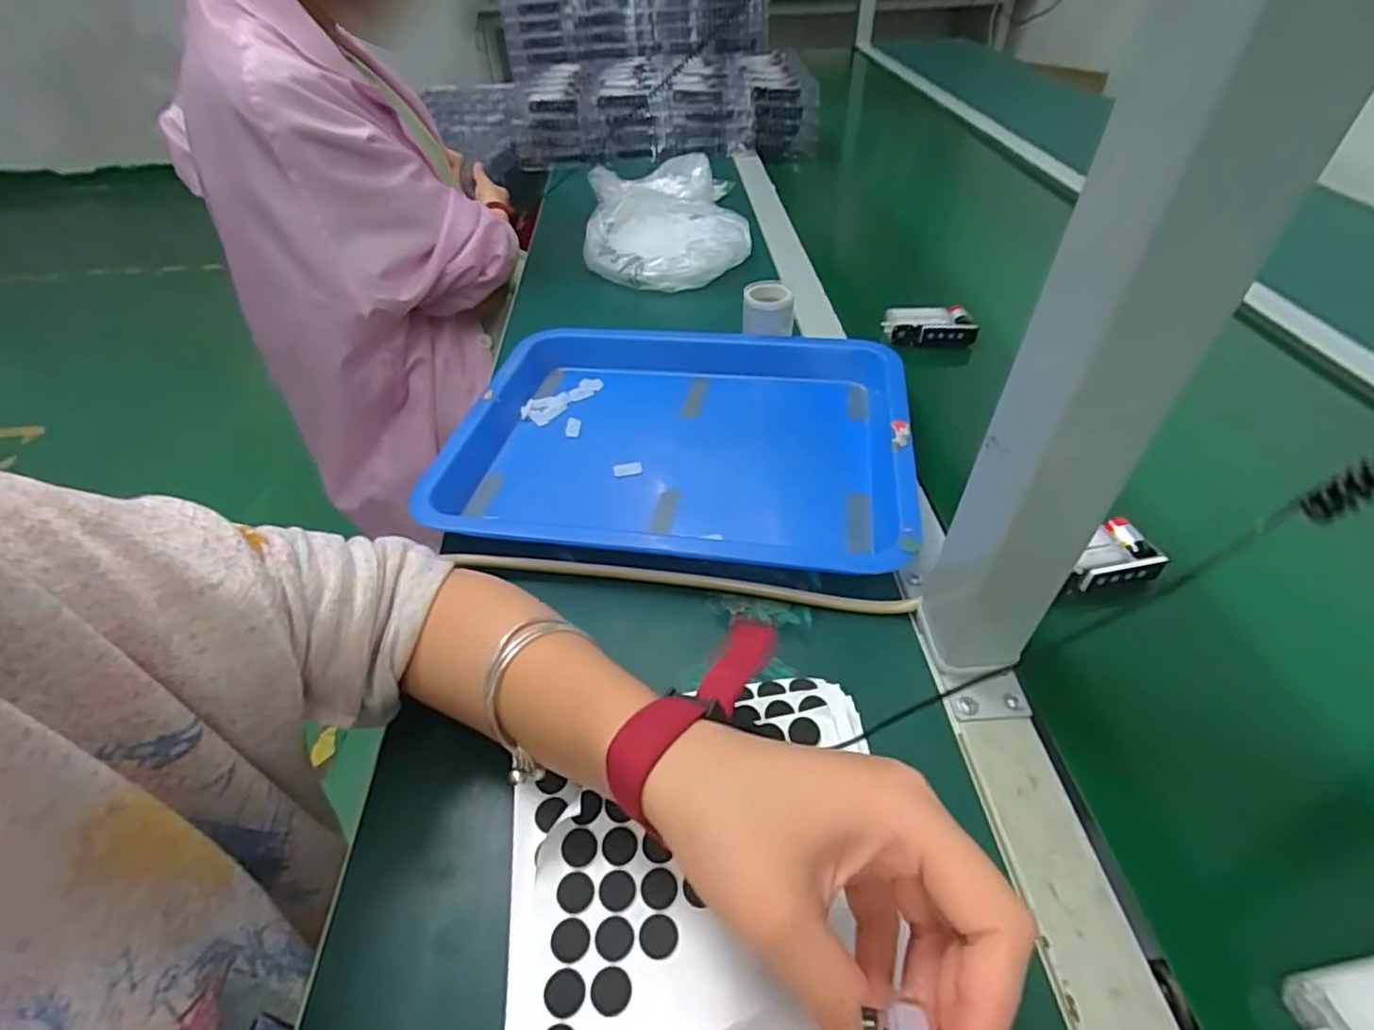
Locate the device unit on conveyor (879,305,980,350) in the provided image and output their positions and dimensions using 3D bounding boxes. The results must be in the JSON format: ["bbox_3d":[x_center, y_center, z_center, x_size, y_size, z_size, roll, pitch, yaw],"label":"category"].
[{"bbox_3d":[0.222,-0.172,0.588,0.079,0.034,0.022,-1,44,3],"label":"device unit on conveyor"}]

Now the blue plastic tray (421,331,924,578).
[{"bbox_3d":[-0.003,-0.062,0.476,0.332,0.040,0.250,2,44,6],"label":"blue plastic tray"}]

